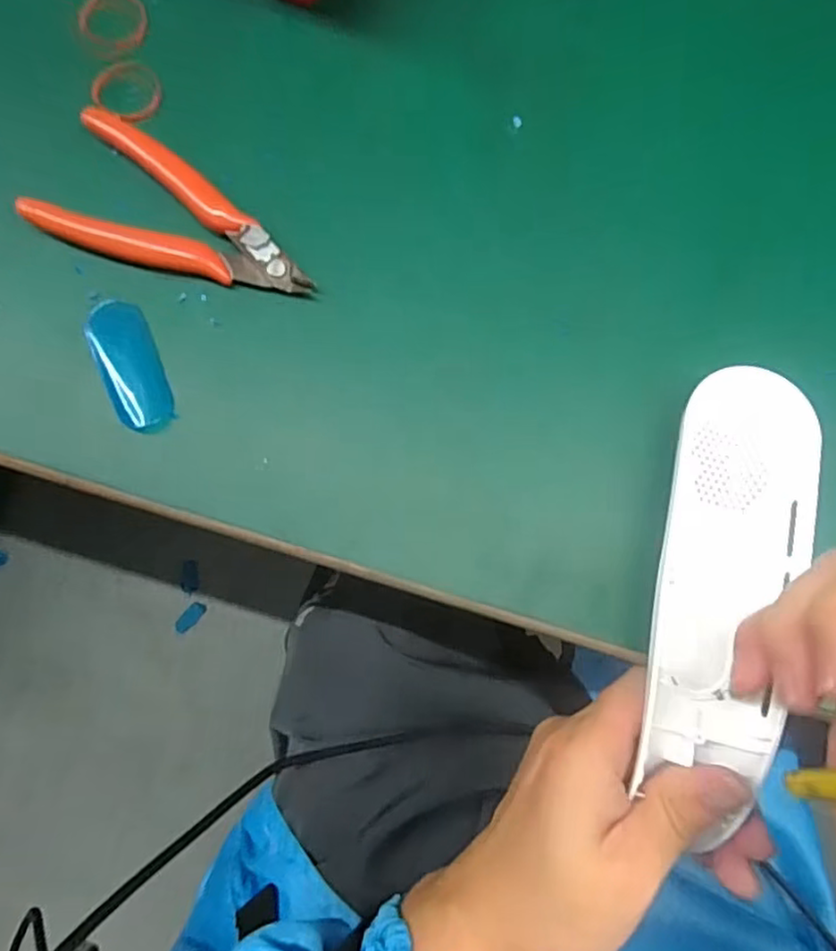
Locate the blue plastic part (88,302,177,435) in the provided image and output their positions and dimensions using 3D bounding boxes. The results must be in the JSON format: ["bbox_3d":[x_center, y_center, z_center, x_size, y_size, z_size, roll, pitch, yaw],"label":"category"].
[{"bbox_3d":[-0.120,-0.044,0.265,0.025,0.010,0.056,-22,83,-4],"label":"blue plastic part"}]

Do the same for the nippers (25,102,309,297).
[{"bbox_3d":[-0.103,-0.103,0.264,0.115,0.017,0.057,31,82,3],"label":"nippers"}]

